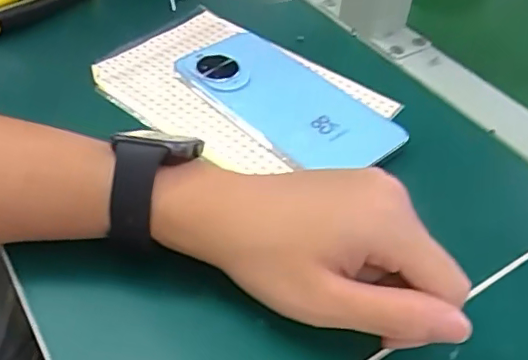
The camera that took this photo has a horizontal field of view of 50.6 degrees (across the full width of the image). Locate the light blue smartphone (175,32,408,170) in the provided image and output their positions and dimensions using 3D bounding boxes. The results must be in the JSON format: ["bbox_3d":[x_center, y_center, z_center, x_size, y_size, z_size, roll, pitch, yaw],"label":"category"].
[{"bbox_3d":[0.015,-0.056,0.379,0.078,0.013,0.156,-36,59,-28],"label":"light blue smartphone"}]

